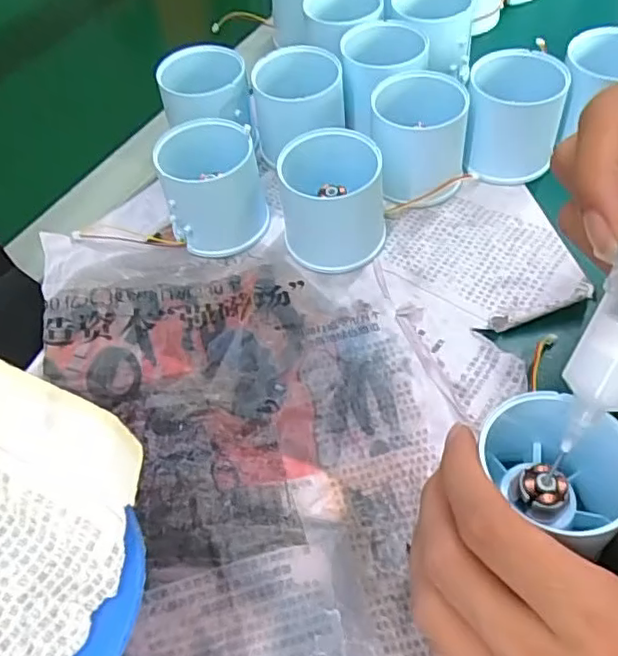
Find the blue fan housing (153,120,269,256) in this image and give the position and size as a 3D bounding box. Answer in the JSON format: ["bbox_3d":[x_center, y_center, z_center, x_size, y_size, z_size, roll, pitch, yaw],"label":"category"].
[{"bbox_3d":[-0.052,-0.079,0.329,0.054,0.047,0.059,-13,55,-5],"label":"blue fan housing"}]

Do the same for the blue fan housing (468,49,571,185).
[{"bbox_3d":[0.116,-0.119,0.338,0.054,0.056,0.052,8,56,9],"label":"blue fan housing"}]

